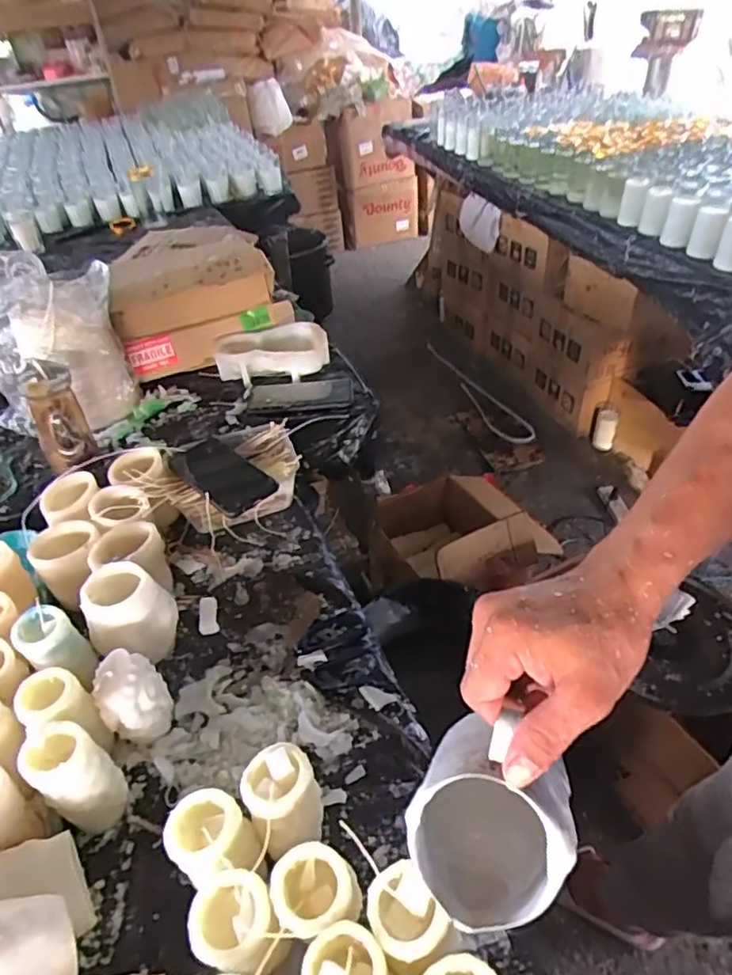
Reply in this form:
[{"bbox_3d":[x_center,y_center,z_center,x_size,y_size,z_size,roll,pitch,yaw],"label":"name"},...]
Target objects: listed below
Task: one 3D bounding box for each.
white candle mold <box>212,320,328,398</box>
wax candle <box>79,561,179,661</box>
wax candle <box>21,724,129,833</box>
[{"bbox_3d":[-0.152,-0.215,0.987,0.178,0.050,0.105,-12,41,-9],"label":"white candle mold"},{"bbox_3d":[-0.238,0.135,0.626,0.075,0.098,0.064,-3,41,2],"label":"wax candle"},{"bbox_3d":[-0.240,0.245,0.511,0.053,0.101,0.051,-2,41,2],"label":"wax candle"}]

